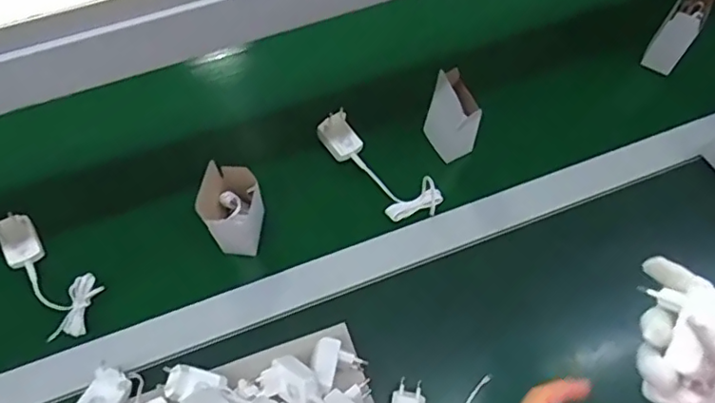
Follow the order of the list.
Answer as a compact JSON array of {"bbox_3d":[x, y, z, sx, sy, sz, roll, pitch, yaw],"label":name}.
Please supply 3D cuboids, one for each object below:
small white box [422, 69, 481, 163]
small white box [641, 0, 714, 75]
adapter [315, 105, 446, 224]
[{"bbox_3d":[0.128,-0.115,0.759,0.052,0.131,0.078,-33,69,-16],"label":"small white box"},{"bbox_3d":[0.456,-0.244,0.833,0.049,0.112,0.067,29,67,13],"label":"small white box"},{"bbox_3d":[0.025,-0.044,0.771,0.197,0.050,0.063,41,70,17],"label":"adapter"}]

